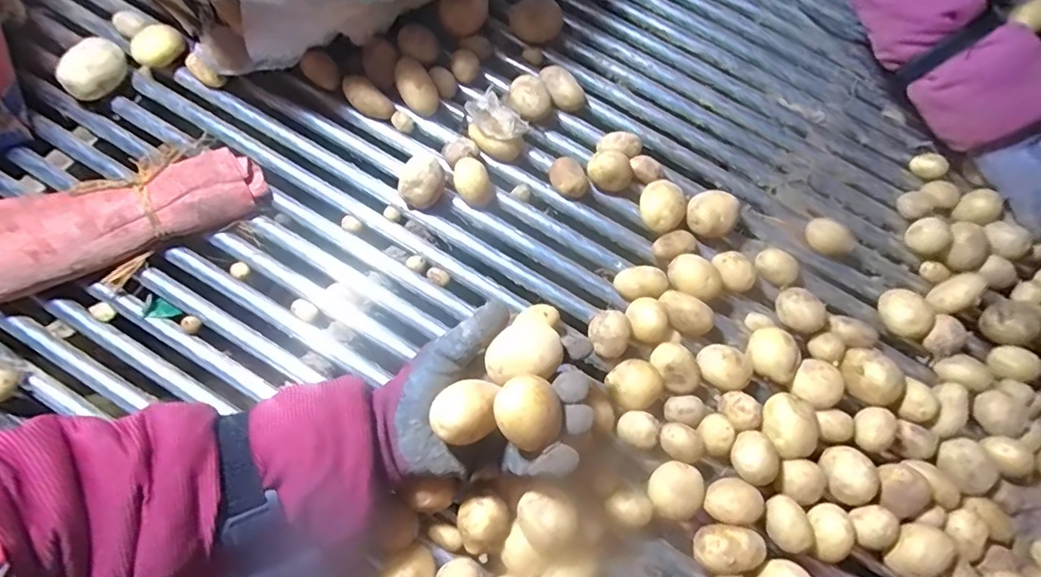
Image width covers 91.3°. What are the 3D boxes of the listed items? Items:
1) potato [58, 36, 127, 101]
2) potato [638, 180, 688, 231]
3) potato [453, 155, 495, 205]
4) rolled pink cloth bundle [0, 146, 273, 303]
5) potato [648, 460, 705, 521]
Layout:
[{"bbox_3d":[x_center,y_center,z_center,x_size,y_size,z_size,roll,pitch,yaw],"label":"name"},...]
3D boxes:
[{"bbox_3d":[-0.420,-0.216,0.499,0.062,0.041,0.032,-42,78,-14],"label":"potato"},{"bbox_3d":[0.142,-0.080,0.517,0.046,0.040,0.048,1,72,-2],"label":"potato"},{"bbox_3d":[-0.046,-0.105,0.506,0.036,0.036,0.037,1,72,-2],"label":"potato"},{"bbox_3d":[-0.360,-0.068,0.455,0.236,0.046,0.079,-25,74,-10],"label":"rolled pink cloth bundle"},{"bbox_3d":[0.130,0.172,0.436,0.044,0.034,0.046,1,72,-2],"label":"potato"}]

